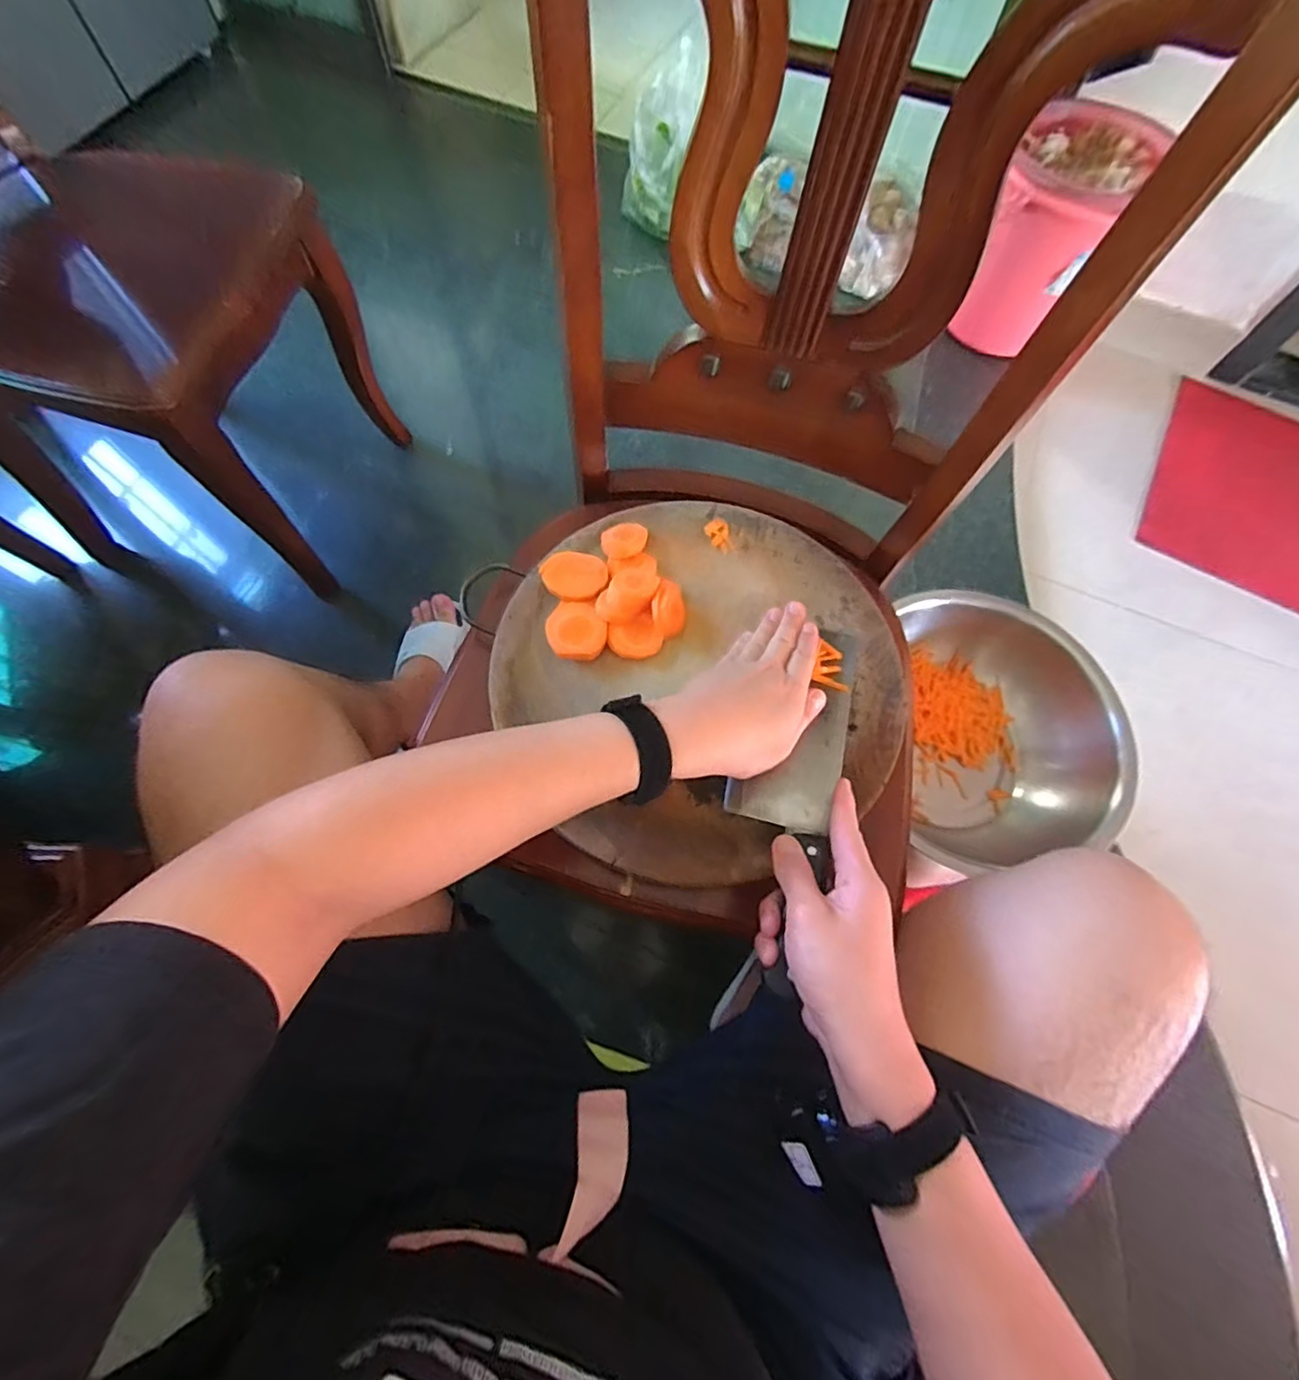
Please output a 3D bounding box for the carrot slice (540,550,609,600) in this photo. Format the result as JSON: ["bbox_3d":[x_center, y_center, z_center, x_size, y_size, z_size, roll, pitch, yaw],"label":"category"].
[{"bbox_3d":[-0.065,-0.100,0.506,0.055,0.005,0.048,-12,70,-8],"label":"carrot slice"}]

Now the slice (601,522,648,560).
[{"bbox_3d":[-0.023,-0.138,0.531,0.042,0.005,0.039,1,69,-3],"label":"slice"}]

